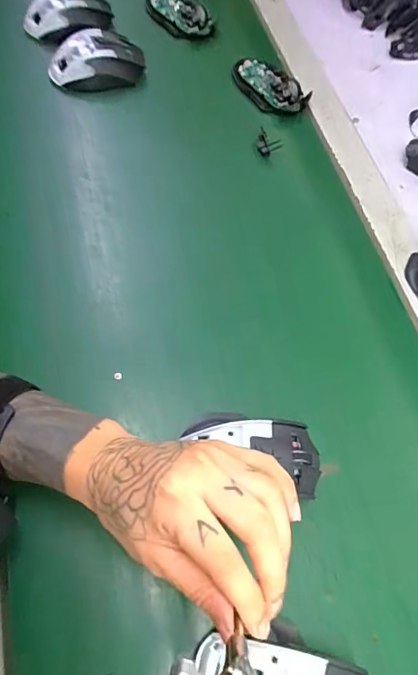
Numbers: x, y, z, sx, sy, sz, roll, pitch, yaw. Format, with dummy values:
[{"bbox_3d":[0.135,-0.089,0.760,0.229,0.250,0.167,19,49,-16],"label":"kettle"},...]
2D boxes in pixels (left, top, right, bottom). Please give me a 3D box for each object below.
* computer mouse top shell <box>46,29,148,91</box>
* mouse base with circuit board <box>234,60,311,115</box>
[{"bbox_3d":[-0.138,-0.338,0.554,0.111,0.055,0.059,-14,64,-12],"label":"computer mouse top shell"},{"bbox_3d":[0.081,-0.335,0.595,0.061,0.026,0.103,-37,73,-15],"label":"mouse base with circuit board"}]

